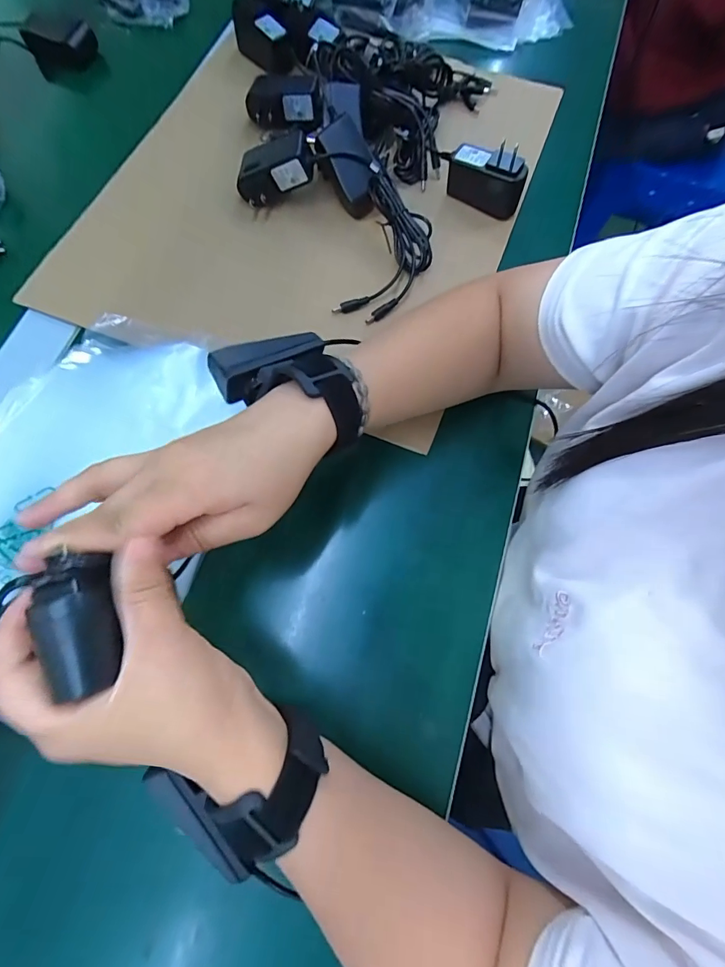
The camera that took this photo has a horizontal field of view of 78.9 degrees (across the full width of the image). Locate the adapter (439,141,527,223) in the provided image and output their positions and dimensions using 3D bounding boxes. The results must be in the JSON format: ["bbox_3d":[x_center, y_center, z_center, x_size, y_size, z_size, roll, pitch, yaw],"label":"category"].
[{"bbox_3d":[0.119,-0.301,0.430,0.083,0.057,0.025,32,73,8],"label":"adapter"}]

